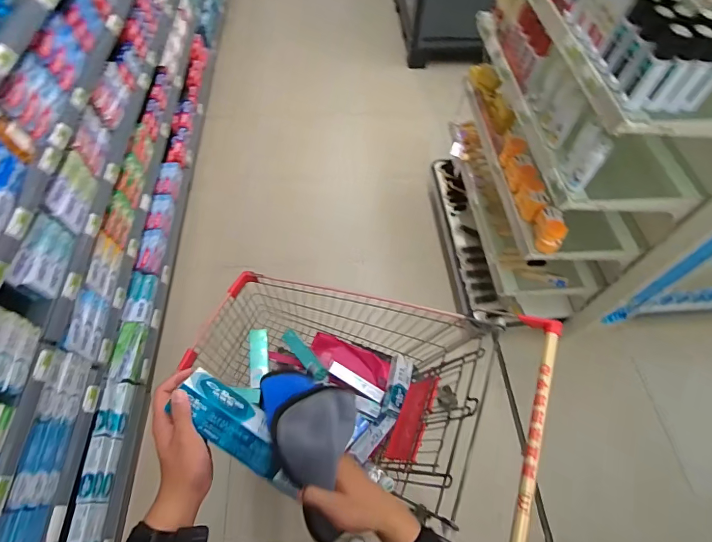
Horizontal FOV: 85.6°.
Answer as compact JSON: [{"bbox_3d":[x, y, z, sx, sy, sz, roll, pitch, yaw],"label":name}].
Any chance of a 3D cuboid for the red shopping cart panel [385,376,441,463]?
[{"bbox_3d":[0.145,0.378,0.990,0.014,0.145,0.210,34,58,-12],"label":"red shopping cart panel"}]

